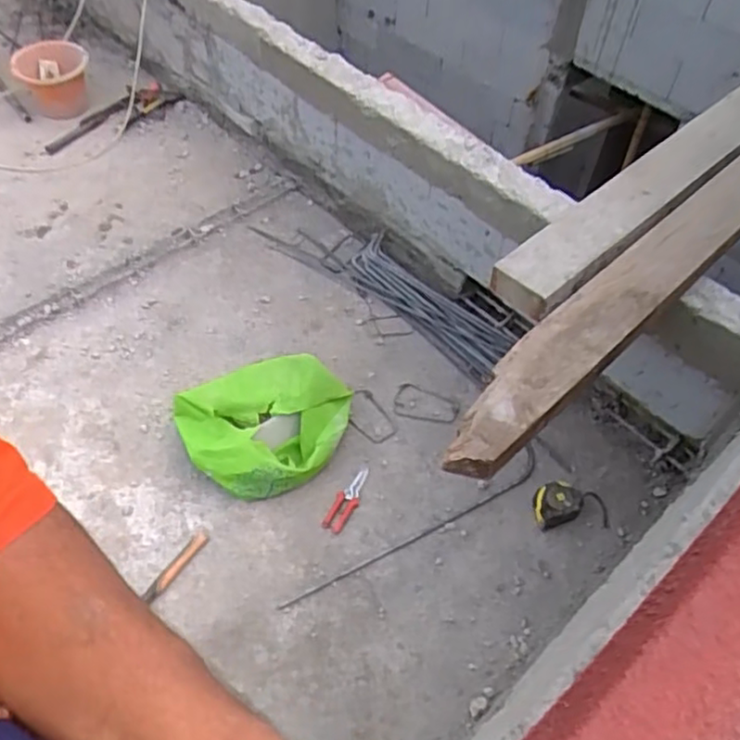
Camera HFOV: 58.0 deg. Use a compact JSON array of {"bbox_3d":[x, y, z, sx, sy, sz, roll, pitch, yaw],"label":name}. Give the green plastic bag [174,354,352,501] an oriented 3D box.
[{"bbox_3d":[-0.230,0.126,1.516,0.359,0.123,0.302,-33,61,-25],"label":"green plastic bag"}]

